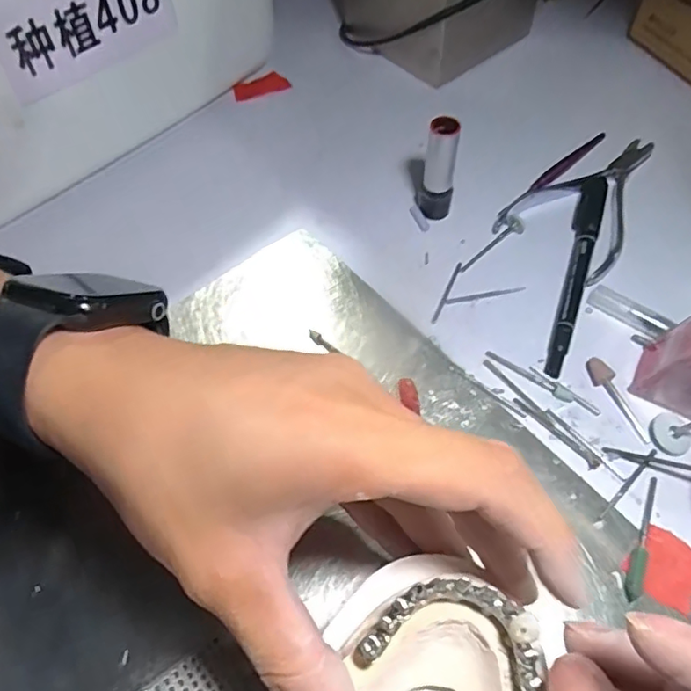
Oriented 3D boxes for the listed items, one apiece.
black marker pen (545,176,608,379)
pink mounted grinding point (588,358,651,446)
[{"bbox_3d":[0.127,-0.044,0.313,0.014,0.010,0.140,17,60,12],"label":"black marker pen"},{"bbox_3d":[0.130,0.025,0.272,0.009,0.007,0.044,-23,60,-12],"label":"pink mounted grinding point"}]

